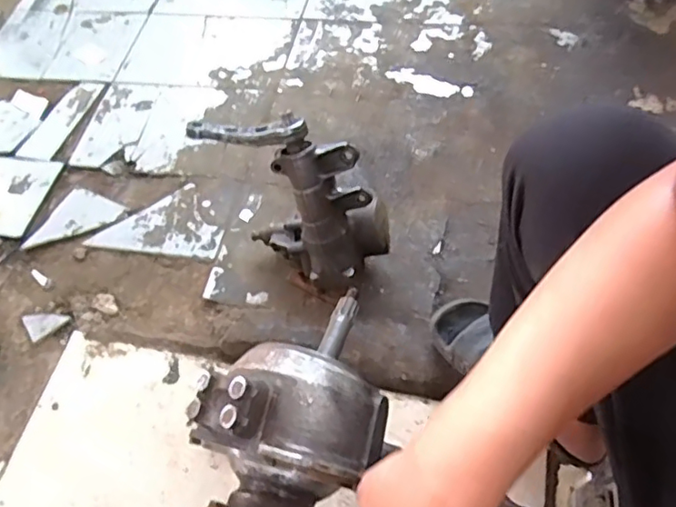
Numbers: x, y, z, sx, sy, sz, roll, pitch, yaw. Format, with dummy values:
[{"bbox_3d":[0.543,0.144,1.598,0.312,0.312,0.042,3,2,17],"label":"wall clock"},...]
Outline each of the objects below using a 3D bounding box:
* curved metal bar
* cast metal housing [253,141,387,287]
[{"bbox_3d":[-0.133,-0.178,0.833,0.173,0.034,0.038,2,58,7],"label":"curved metal bar"},{"bbox_3d":[-0.024,-0.073,0.927,0.153,0.214,0.188,-41,67,-19],"label":"cast metal housing"}]

